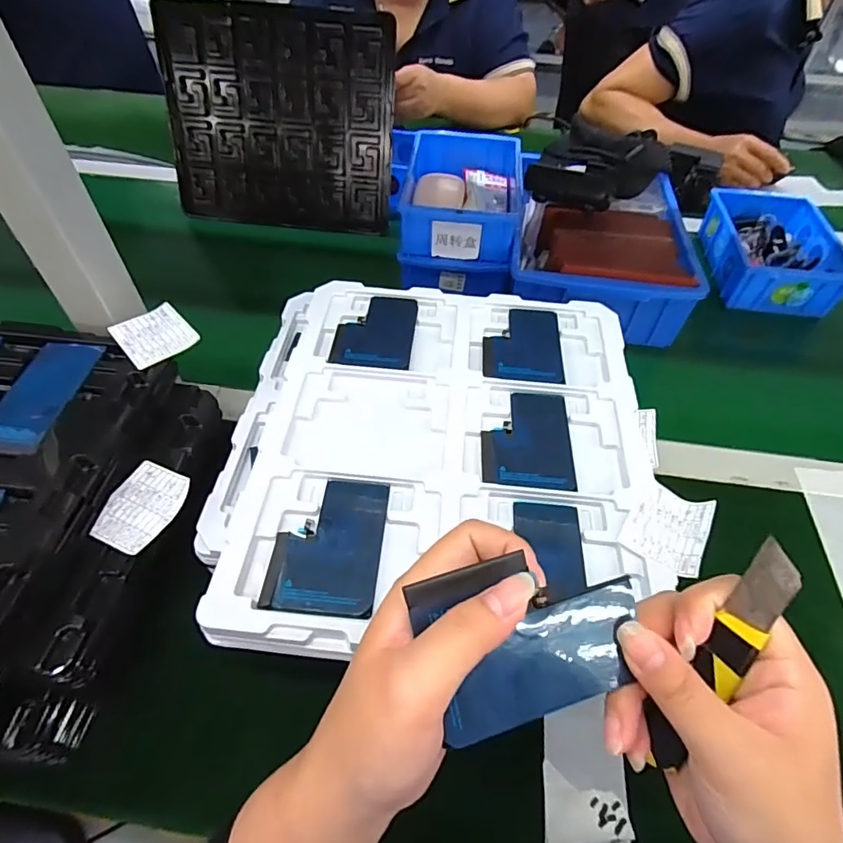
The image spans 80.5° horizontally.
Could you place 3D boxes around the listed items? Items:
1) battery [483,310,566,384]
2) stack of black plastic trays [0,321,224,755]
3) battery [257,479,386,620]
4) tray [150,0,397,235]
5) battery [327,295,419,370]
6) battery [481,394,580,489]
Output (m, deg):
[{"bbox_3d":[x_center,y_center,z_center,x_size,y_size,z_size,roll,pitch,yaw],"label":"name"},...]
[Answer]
[{"bbox_3d":[0.089,-0.070,0.441,0.069,0.005,0.092,4,52,1],"label":"battery"},{"bbox_3d":[-0.300,0.057,0.342,0.269,0.081,0.279,6,52,2],"label":"stack of black plastic trays"},{"bbox_3d":[-0.059,0.078,0.323,0.067,0.006,0.091,4,52,1],"label":"battery"},{"bbox_3d":[-0.189,-0.391,0.660,0.298,0.251,0.017,6,34,2],"label":"tray"},{"bbox_3d":[-0.041,-0.082,0.445,0.068,0.004,0.089,4,51,1],"label":"battery"},{"bbox_3d":[0.080,0.012,0.379,0.068,0.005,0.088,4,51,1],"label":"battery"}]

